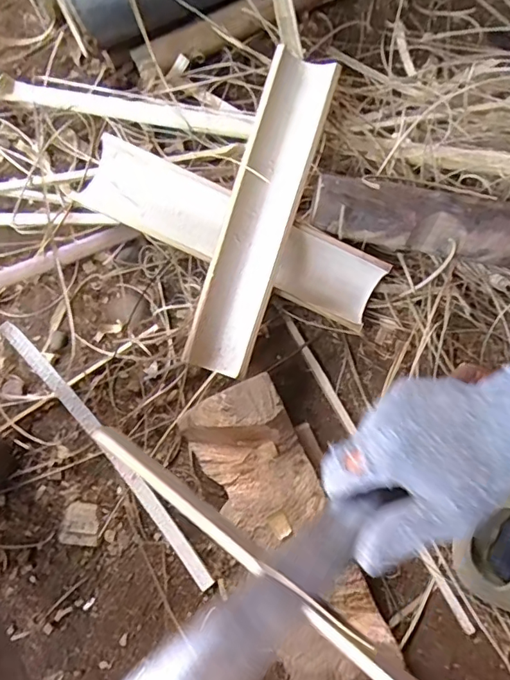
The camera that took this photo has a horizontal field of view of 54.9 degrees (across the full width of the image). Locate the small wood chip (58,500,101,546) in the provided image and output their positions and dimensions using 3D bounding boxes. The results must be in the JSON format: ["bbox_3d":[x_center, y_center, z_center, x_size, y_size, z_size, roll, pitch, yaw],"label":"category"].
[{"bbox_3d":[-0.185,0.195,0.524,0.041,0.005,0.042,7,74,2],"label":"small wood chip"}]

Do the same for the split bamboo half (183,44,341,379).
[{"bbox_3d":[0.006,-0.132,0.517,0.069,0.024,0.337,17,90,5],"label":"split bamboo half"}]

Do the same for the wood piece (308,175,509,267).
[{"bbox_3d":[0.199,-0.128,0.528,0.272,0.052,0.060,10,74,2],"label":"wood piece"}]

